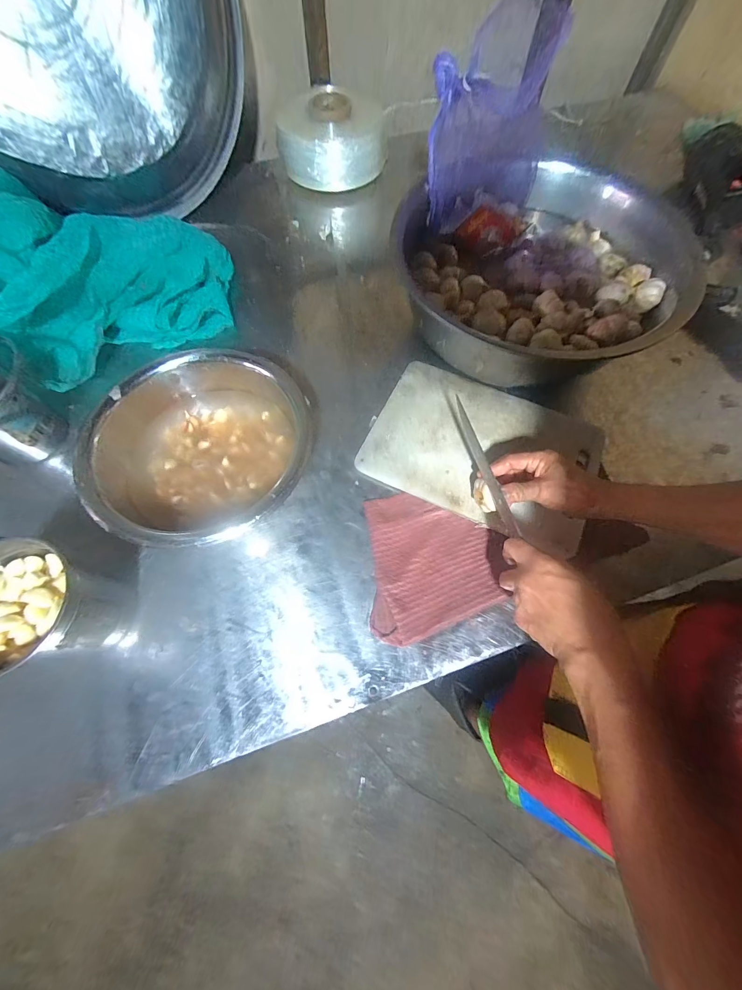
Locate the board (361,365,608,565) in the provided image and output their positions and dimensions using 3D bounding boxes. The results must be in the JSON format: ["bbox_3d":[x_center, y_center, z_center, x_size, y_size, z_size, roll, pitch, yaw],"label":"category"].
[{"bbox_3d":[0.174,-0.075,0.541,0.336,0.023,0.236,24,70,10],"label":"board"}]

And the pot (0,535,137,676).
[{"bbox_3d":[-0.371,0.129,0.389,0.140,0.143,0.127,27,70,11],"label":"pot"}]

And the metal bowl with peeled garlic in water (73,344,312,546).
[{"bbox_3d":[-0.239,-0.060,0.497,0.257,0.103,0.284,13,68,5],"label":"metal bowl with peeled garlic in water"}]

